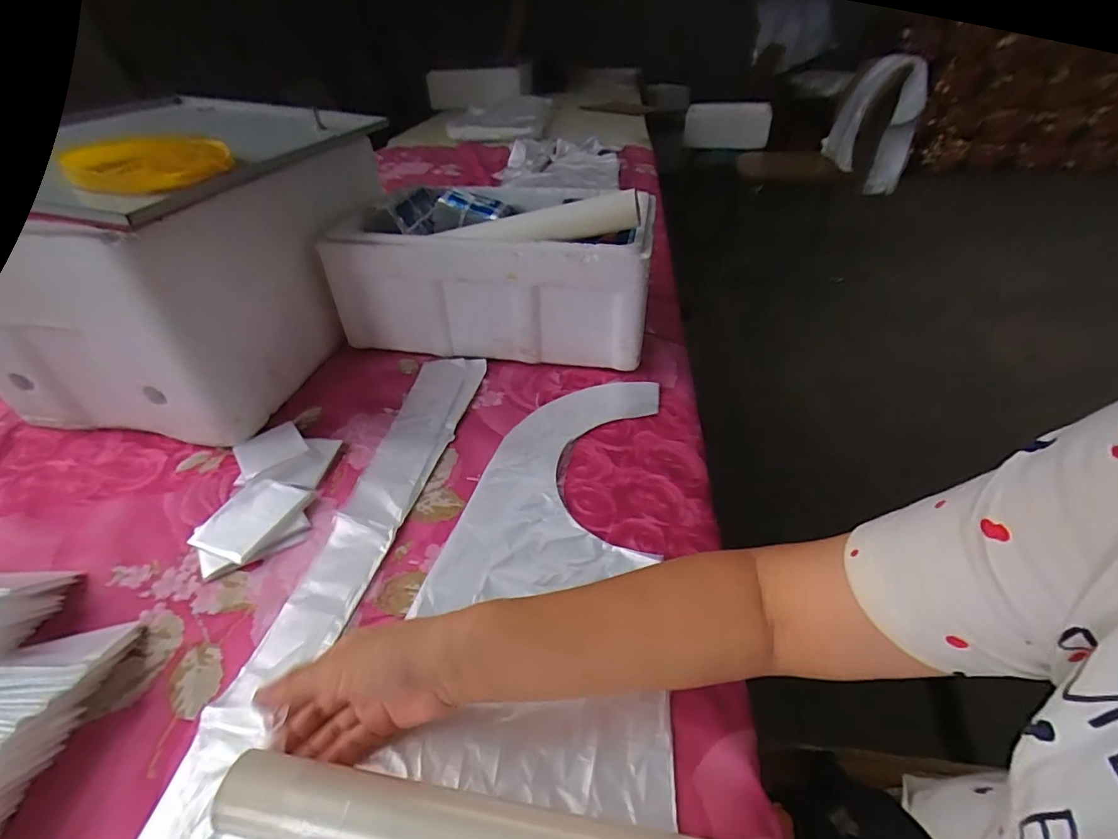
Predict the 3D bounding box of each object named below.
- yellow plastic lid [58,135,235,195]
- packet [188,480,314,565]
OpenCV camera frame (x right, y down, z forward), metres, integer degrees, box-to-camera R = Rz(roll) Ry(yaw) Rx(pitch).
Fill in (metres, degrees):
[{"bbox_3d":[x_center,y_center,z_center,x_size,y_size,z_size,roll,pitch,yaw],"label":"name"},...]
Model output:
[{"bbox_3d":[-0.365,-0.232,0.452,0.124,0.028,0.101,-25,46,-27],"label":"yellow plastic lid"},{"bbox_3d":[-0.279,0.089,0.460,0.064,0.014,0.085,14,42,17],"label":"packet"}]

